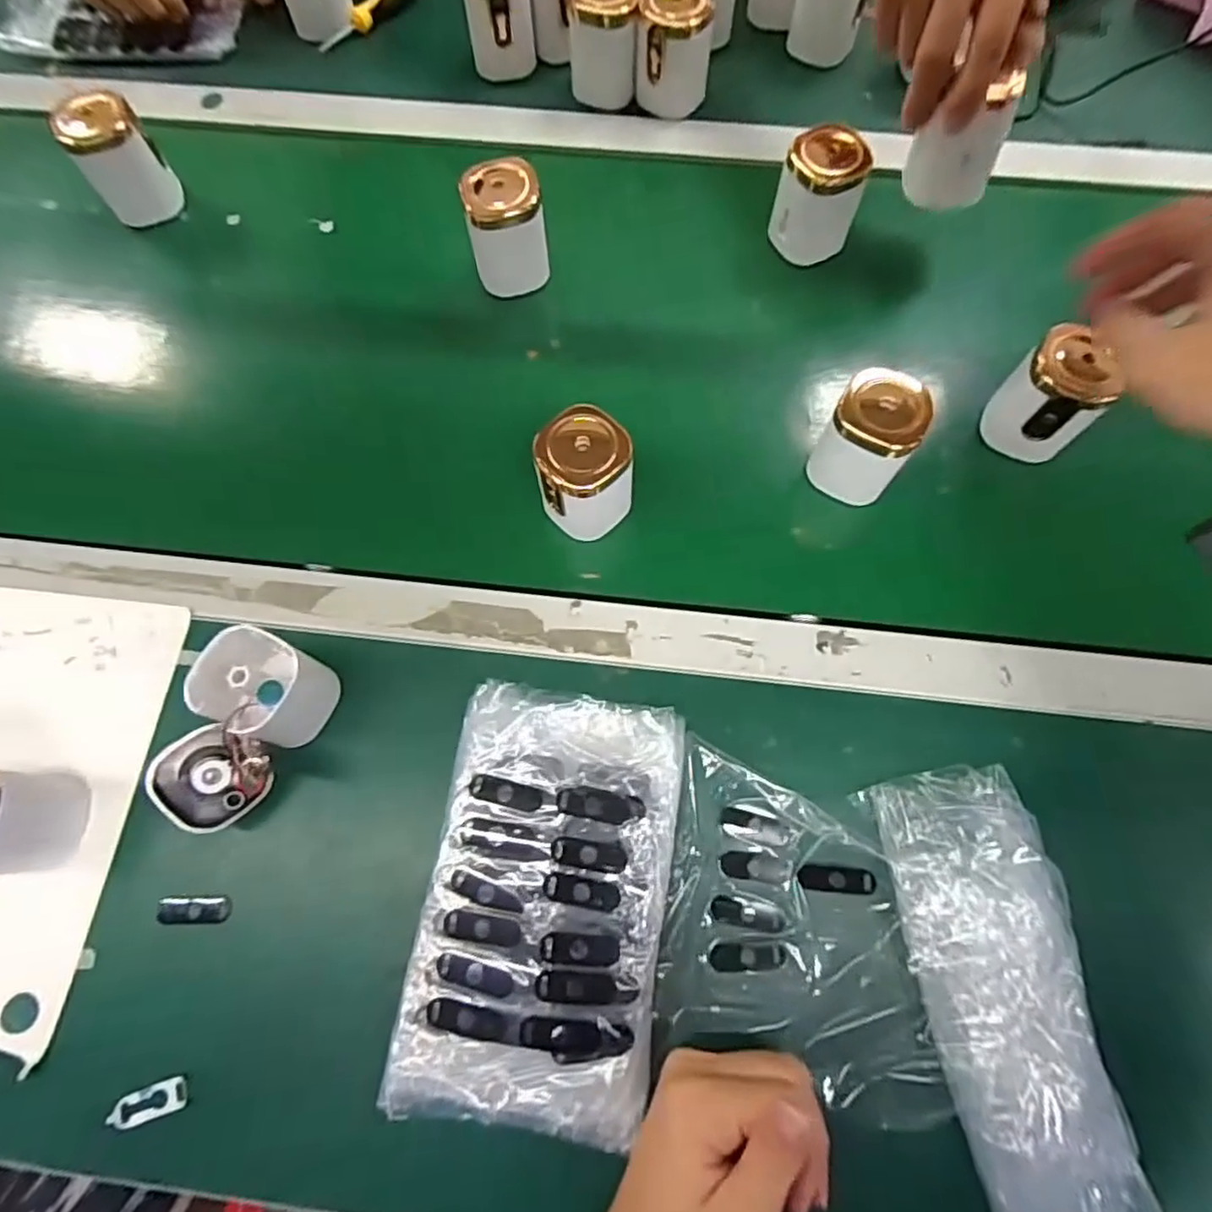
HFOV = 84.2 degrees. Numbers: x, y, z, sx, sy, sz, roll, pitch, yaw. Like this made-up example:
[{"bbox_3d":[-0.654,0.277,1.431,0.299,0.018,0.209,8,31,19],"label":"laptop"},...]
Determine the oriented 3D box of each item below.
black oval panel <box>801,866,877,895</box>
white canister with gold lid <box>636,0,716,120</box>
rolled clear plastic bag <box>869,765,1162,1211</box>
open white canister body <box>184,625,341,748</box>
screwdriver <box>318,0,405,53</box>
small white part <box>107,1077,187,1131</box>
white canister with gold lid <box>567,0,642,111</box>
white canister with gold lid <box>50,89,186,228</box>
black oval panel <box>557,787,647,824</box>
[{"bbox_3d":[0.129,0.152,0.374,0.039,0.004,0.013,-3,70,22],"label":"black oval panel"},{"bbox_3d":[0.059,-0.464,0.560,0.057,0.068,0.054,28,73,9],"label":"white canister with gold lid"},{"bbox_3d":[0.204,0.204,0.341,0.074,0.048,0.229,-7,71,-2],"label":"rolled clear plastic bag"},{"bbox_3d":[-0.195,0.049,0.389,0.060,0.064,0.056,24,73,8],"label":"open white canister body"},{"bbox_3d":[-0.216,-0.552,0.618,0.114,0.024,0.019,-43,77,-13],"label":"screwdriver"},{"bbox_3d":[-0.239,0.261,0.351,0.036,0.009,0.016,-14,71,-19],"label":"small white part"},{"bbox_3d":[-0.001,-0.475,0.561,0.057,0.069,0.055,9,71,3],"label":"white canister with gold lid"},{"bbox_3d":[-0.377,-0.345,0.523,0.058,0.075,0.046,-36,75,-12],"label":"white canister with gold lid"},{"bbox_3d":[-0.003,0.109,0.366,0.047,0.008,0.015,9,71,3],"label":"black oval panel"}]

